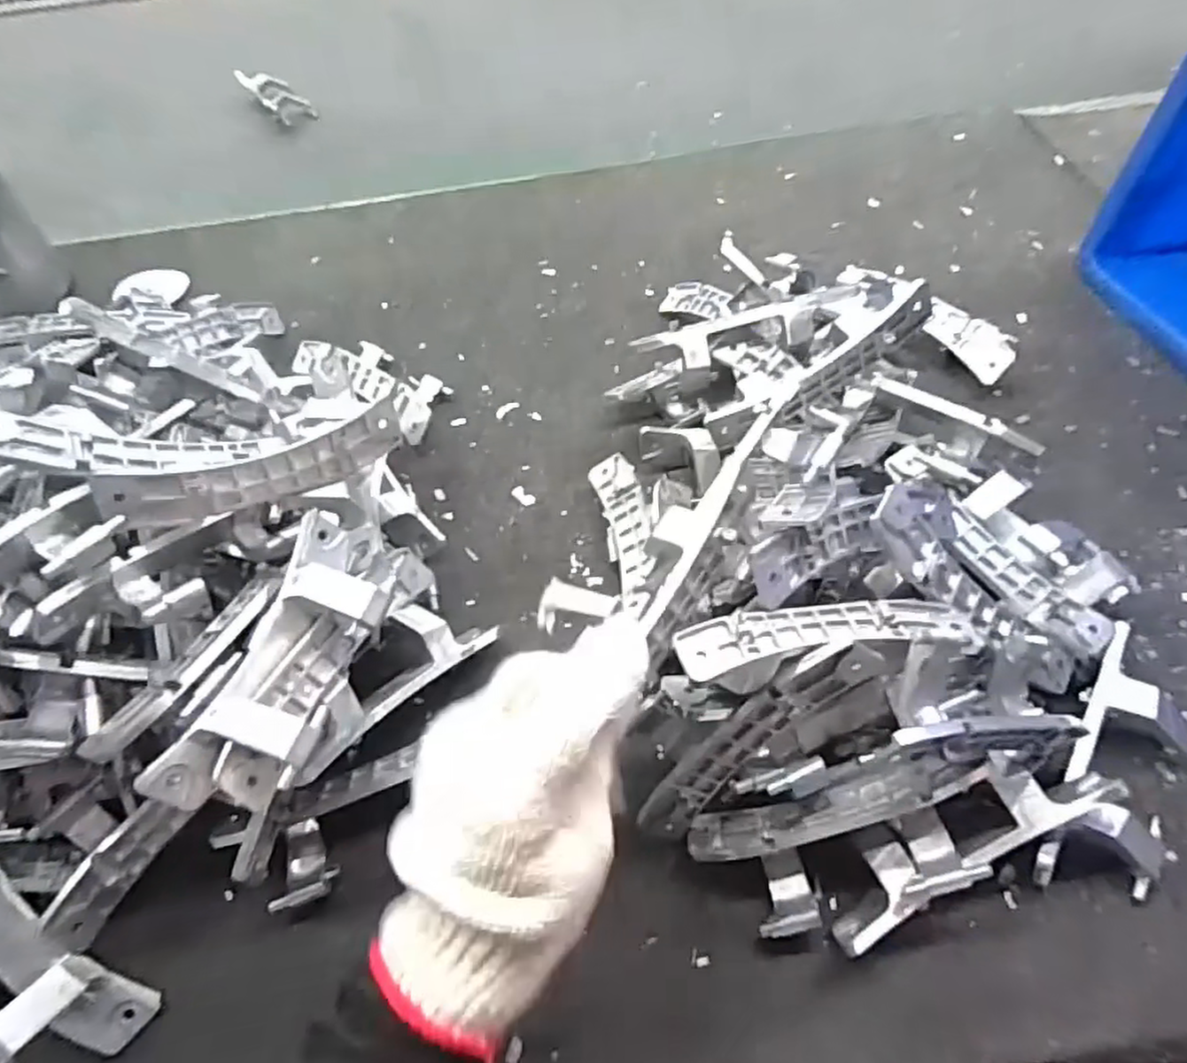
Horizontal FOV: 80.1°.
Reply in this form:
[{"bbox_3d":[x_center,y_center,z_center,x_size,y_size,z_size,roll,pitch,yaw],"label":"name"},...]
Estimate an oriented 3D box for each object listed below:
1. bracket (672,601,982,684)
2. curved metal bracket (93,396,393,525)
[{"bbox_3d":[0.112,0.044,0.330,0.154,0.020,0.034,-5,54,-16],"label":"bracket"},{"bbox_3d":[-0.174,-0.033,0.376,0.150,0.033,0.018,-23,55,-31],"label":"curved metal bracket"}]

